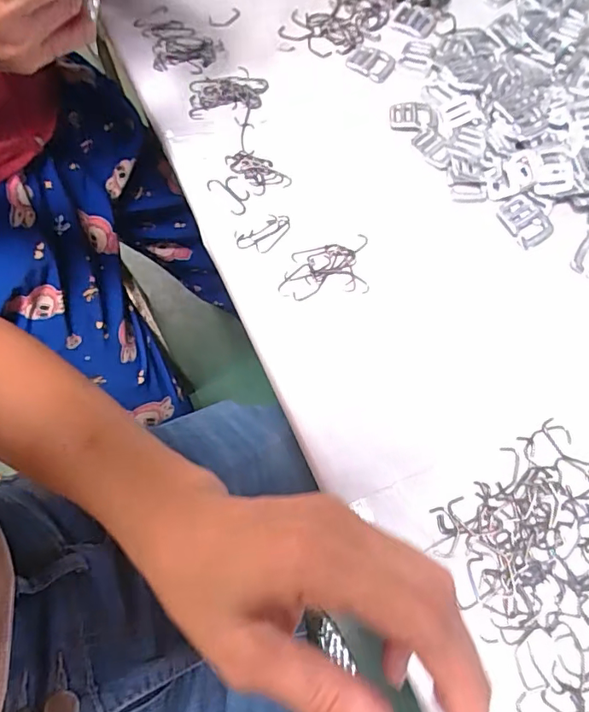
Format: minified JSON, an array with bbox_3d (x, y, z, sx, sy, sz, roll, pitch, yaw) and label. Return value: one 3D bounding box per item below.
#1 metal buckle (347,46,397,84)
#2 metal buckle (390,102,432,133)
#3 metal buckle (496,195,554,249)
[{"bbox_3d":[0.077,-0.294,0.509,0.047,0.006,0.039,37,72,14],"label":"metal buckle"},{"bbox_3d":[0.108,-0.223,0.471,0.038,0.004,0.033,5,67,1],"label":"metal buckle"},{"bbox_3d":[0.192,-0.113,0.424,0.031,0.004,0.044,-38,80,-2],"label":"metal buckle"}]

